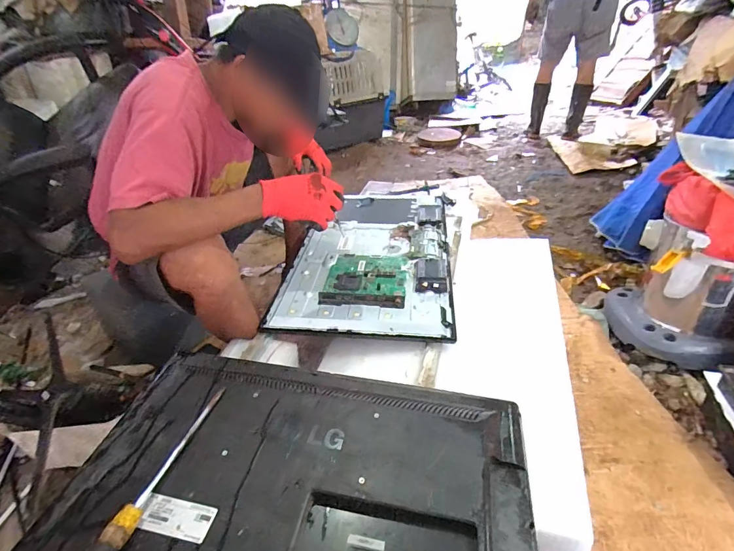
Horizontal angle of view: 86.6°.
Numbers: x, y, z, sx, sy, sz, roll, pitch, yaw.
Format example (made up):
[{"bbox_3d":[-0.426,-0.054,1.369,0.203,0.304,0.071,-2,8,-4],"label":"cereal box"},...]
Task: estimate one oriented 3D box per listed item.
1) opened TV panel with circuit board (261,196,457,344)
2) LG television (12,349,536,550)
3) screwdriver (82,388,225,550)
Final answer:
[{"bbox_3d":[0.024,-0.079,1.119,0.440,0.060,0.697,2,36,8],"label":"opened TV panel with circuit board"},{"bbox_3d":[-0.098,0.281,0.505,0.596,0.072,0.414,5,37,12],"label":"LG television"},{"bbox_3d":[-0.278,0.262,0.499,0.026,0.042,0.307,5,36,12],"label":"screwdriver"}]

